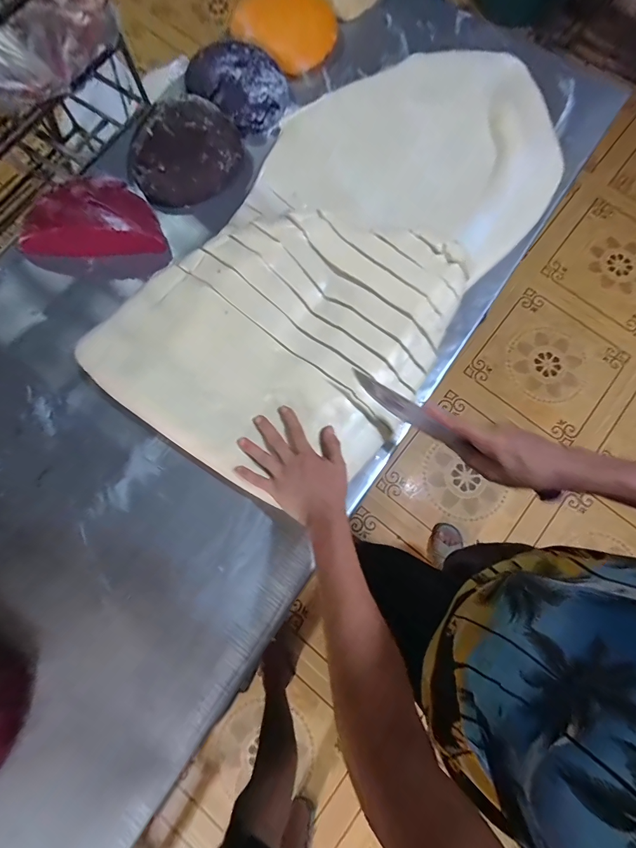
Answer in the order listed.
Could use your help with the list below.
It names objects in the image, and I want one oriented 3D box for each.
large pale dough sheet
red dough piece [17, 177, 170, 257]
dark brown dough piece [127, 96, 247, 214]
[{"bbox_3d":[0.059,-0.308,0.621,0.458,0.035,0.884,37,82,6],"label":"large pale dough sheet"},{"bbox_3d":[-0.414,-0.375,0.655,0.246,0.059,0.176,-4,78,-1],"label":"red dough piece"},{"bbox_3d":[-0.260,-0.522,0.680,0.218,0.052,0.195,-44,82,-8],"label":"dark brown dough piece"}]

